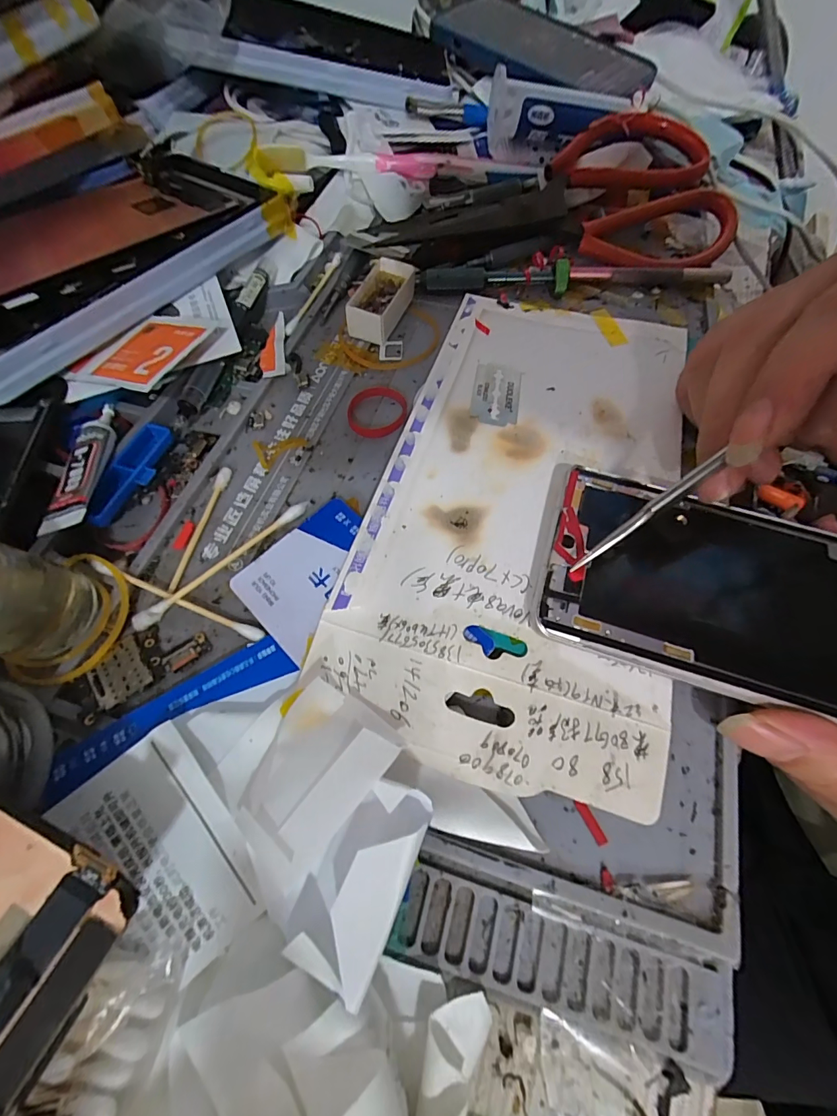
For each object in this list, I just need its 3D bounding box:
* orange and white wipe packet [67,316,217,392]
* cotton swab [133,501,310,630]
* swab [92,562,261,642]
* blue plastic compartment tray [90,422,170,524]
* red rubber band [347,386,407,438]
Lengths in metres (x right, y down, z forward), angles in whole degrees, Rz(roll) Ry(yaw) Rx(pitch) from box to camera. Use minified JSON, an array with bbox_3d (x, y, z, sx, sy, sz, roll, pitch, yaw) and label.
[{"bbox_3d":[-0.123,-0.094,0.193,0.051,0.004,0.048,20,64,21],"label":"orange and white wipe packet"},{"bbox_3d":[-0.073,0.000,0.165,0.005,0.010,0.076,36,68,19],"label":"cotton swab"},{"bbox_3d":[-0.088,0.015,0.156,0.072,0.007,0.004,19,63,11],"label":"swab"},{"bbox_3d":[-0.121,-0.035,0.180,0.016,0.010,0.052,8,62,4],"label":"blue plastic compartment tray"},{"bbox_3d":[-0.020,-0.071,0.207,0.028,0.004,0.032,3,61,1],"label":"red rubber band"}]

